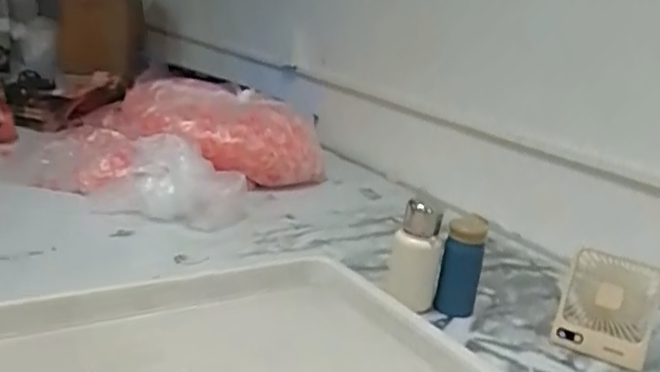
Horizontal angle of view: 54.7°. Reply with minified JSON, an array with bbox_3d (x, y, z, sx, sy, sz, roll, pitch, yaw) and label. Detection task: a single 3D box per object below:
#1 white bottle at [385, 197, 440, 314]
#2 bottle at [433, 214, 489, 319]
[{"bbox_3d":[0.148,0.110,1.087,0.083,0.179,0.061,9,16,9],"label":"white bottle"},{"bbox_3d":[0.220,0.135,1.077,0.065,0.160,0.055,17,19,33],"label":"bottle"}]

